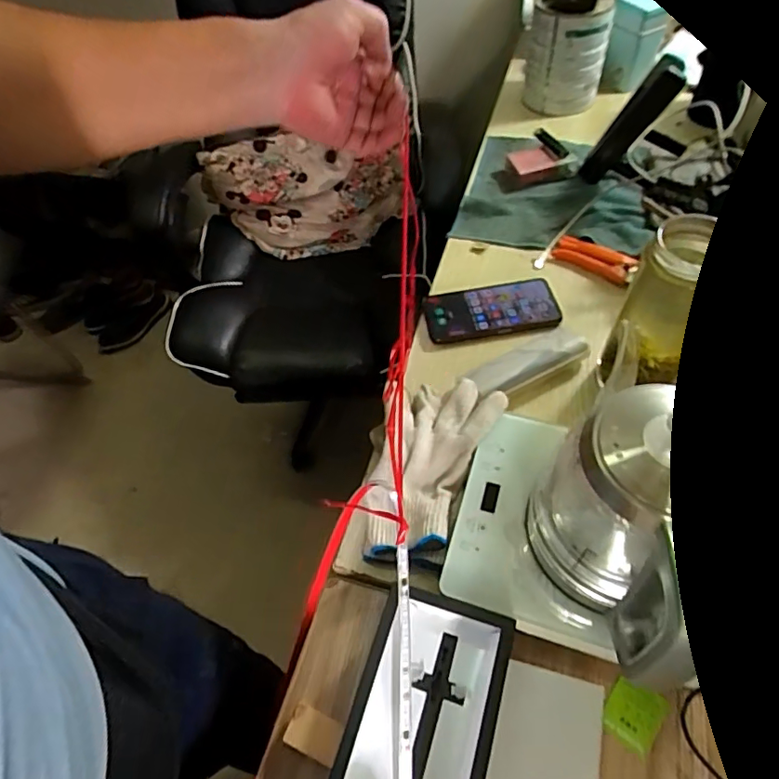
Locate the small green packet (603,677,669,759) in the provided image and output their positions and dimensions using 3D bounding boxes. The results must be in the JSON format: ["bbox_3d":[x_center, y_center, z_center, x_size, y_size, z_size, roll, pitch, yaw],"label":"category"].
[{"bbox_3d":[0.196,0.261,0.426,0.041,0.007,0.046,29,62,23],"label":"small green packet"}]

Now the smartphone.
[{"bbox_3d":[0.126,-0.100,0.661,0.164,0.013,0.080,-7,55,0],"label":"smartphone"}]

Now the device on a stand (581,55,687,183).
[{"bbox_3d":[0.330,-0.364,0.736,0.041,0.185,0.034,21,56,-10],"label":"device on a stand"}]

